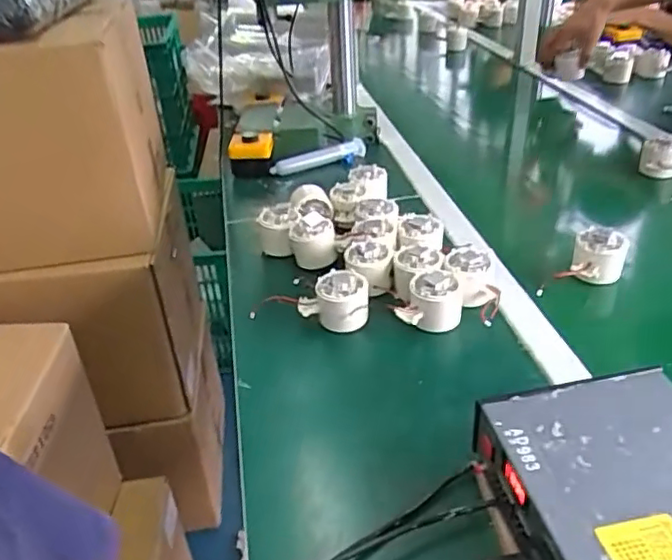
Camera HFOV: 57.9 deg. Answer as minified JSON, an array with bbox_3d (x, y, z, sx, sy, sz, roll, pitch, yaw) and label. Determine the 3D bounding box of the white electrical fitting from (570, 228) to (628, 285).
[{"bbox_3d":[0.304,-0.027,0.700,0.059,0.052,0.055,11,36,22],"label":"white electrical fitting"}]

